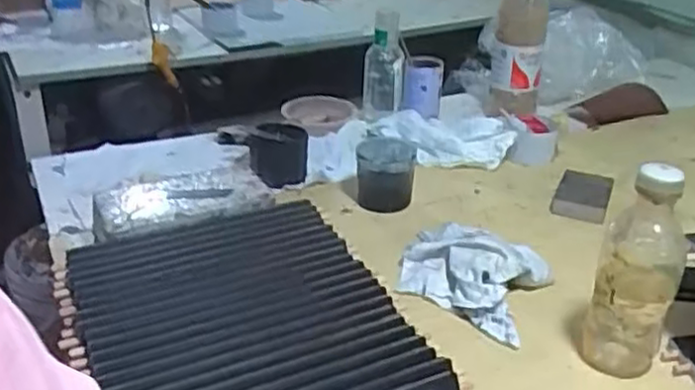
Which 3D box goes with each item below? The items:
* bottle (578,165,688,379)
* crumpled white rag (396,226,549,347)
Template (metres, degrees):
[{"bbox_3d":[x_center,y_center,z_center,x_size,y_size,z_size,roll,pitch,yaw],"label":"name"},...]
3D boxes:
[{"bbox_3d":[0.278,0.073,0.708,0.077,0.211,0.068,15,31,24],"label":"bottle"},{"bbox_3d":[0.141,0.087,0.849,0.170,0.054,0.151,17,32,27],"label":"crumpled white rag"}]

